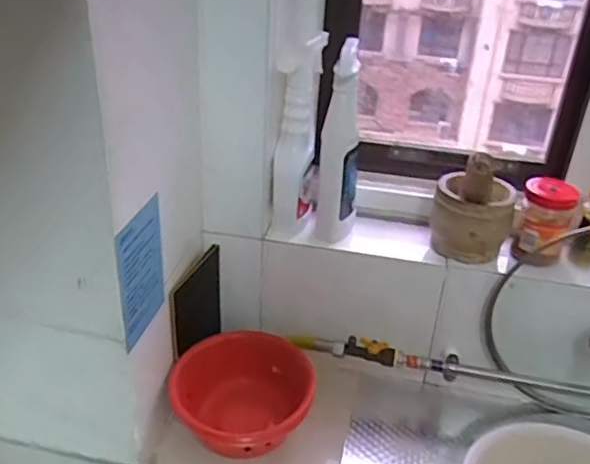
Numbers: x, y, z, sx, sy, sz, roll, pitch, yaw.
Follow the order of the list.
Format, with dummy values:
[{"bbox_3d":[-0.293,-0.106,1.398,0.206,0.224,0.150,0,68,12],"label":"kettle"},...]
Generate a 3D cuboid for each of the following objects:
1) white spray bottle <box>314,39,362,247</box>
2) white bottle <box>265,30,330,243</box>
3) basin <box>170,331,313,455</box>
[{"bbox_3d":[0.059,-0.107,0.810,0.051,0.266,0.062,5,30,2],"label":"white spray bottle"},{"bbox_3d":[0.004,-0.121,0.828,0.058,0.257,0.082,7,30,5],"label":"white bottle"},{"bbox_3d":[-0.074,0.227,0.824,0.177,0.095,0.166,3,30,-2],"label":"basin"}]

